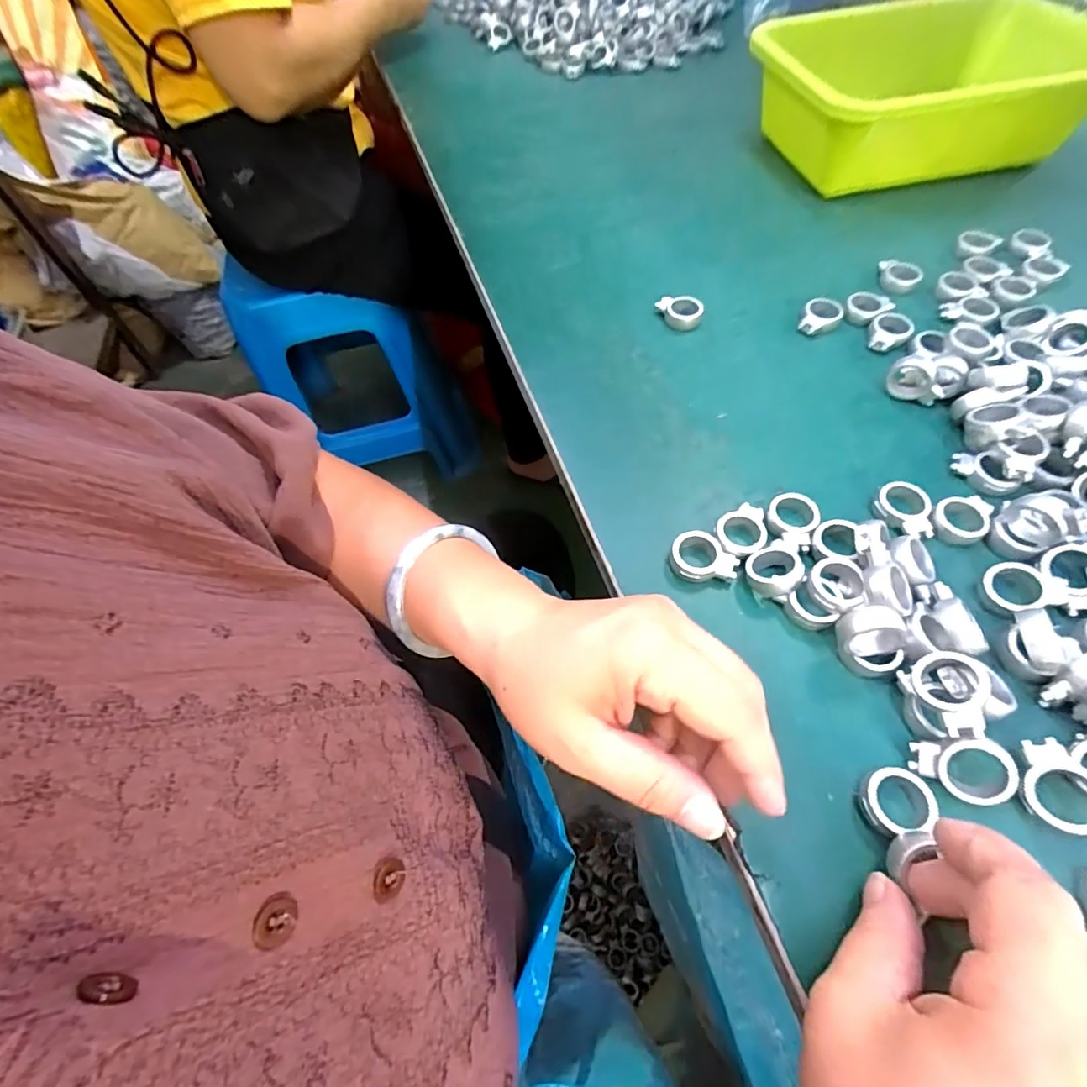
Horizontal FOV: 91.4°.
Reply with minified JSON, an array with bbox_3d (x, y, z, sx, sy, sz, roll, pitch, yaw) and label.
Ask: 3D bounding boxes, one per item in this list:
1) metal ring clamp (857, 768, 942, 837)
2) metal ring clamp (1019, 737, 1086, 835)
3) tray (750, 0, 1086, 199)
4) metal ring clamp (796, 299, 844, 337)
[{"bbox_3d":[0.141,0.102,0.211,0.027,0.011,0.023,-7,58,-1],"label":"metal ring clamp"},{"bbox_3d":[0.202,0.095,0.208,0.025,0.008,0.034,-18,52,17],"label":"metal ring clamp"},{"bbox_3d":[0.334,-0.395,0.470,0.282,0.078,0.193,-9,58,-2],"label":"tray"},{"bbox_3d":[0.196,-0.159,0.374,0.026,0.013,0.031,26,63,18],"label":"metal ring clamp"}]

